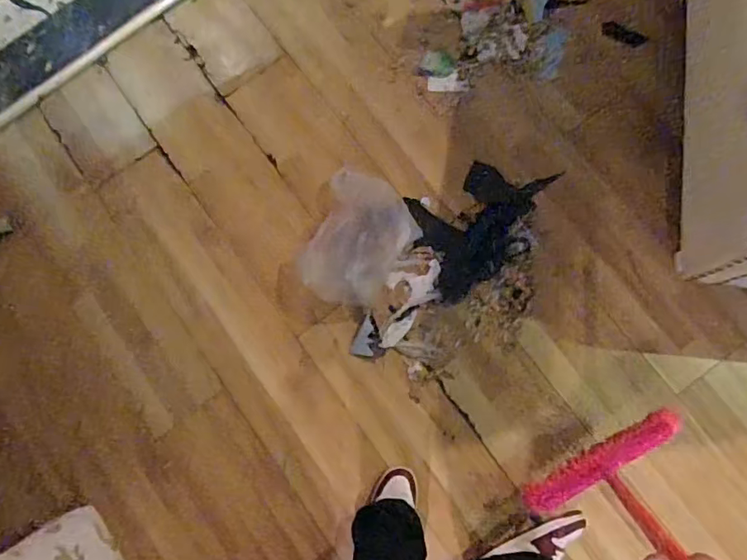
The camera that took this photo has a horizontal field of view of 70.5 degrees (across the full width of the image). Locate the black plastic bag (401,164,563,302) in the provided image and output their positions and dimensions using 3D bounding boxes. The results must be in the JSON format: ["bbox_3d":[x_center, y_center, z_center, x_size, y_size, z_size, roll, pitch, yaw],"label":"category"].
[{"bbox_3d":[0.269,-0.146,1.253,0.356,0.033,0.254,-30,80,0],"label":"black plastic bag"}]

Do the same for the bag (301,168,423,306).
[{"bbox_3d":[-0.030,-0.099,1.251,0.248,0.081,0.318,18,84,7],"label":"bag"}]

